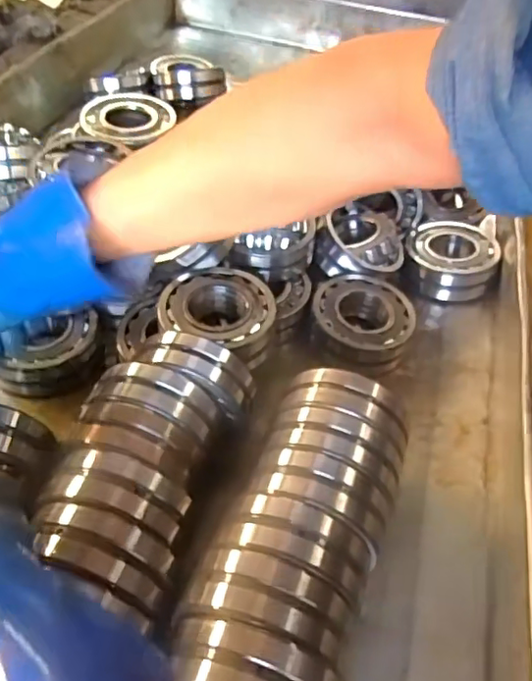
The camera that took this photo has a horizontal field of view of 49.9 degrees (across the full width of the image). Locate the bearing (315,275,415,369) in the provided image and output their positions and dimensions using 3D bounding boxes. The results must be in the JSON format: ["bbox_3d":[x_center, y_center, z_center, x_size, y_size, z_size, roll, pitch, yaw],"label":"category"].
[{"bbox_3d":[0.109,-0.018,0.659,0.110,0.048,0.123,23,49,15],"label":"bearing"}]

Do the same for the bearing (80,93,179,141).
[{"bbox_3d":[-0.183,-0.283,0.718,0.120,0.024,0.108,29,51,19],"label":"bearing"}]

